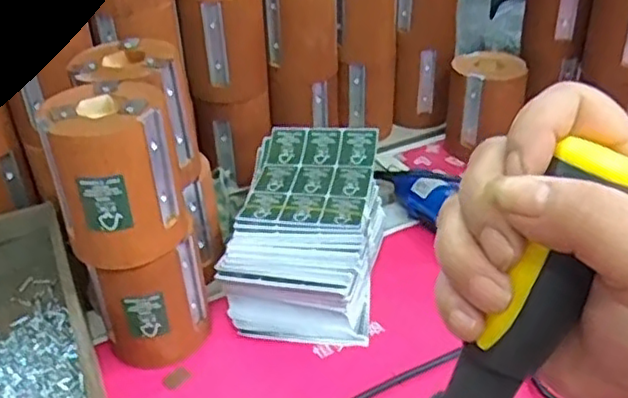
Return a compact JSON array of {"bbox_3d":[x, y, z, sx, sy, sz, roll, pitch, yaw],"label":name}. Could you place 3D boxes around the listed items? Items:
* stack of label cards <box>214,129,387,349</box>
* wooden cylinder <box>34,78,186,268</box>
[{"bbox_3d":[-0.004,0.024,0.575,0.118,0.080,0.196,5,35,8],"label":"stack of label cards"},{"bbox_3d":[-0.129,-0.016,0.436,0.080,0.099,0.067,-9,35,-11],"label":"wooden cylinder"}]

